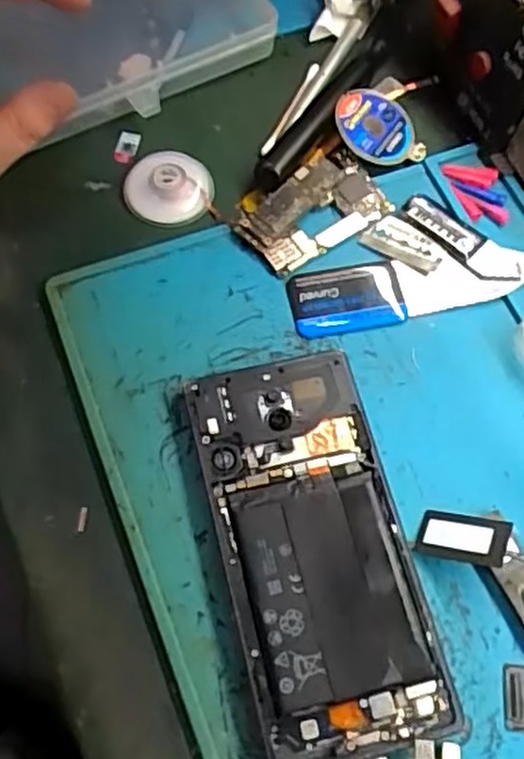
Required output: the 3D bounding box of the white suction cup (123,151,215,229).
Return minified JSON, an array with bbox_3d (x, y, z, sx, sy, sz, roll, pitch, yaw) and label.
[{"bbox_3d":[-0.046,-0.098,0.364,0.043,0.010,0.040,1,67,-2],"label":"white suction cup"}]

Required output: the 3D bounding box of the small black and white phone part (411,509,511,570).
[{"bbox_3d":[0.082,0.065,0.296,0.037,0.004,0.020,1,56,40],"label":"small black and white phone part"}]

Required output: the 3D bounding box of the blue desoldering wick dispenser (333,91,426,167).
[{"bbox_3d":[0.062,-0.134,0.383,0.040,0.006,0.045,-27,86,-23],"label":"blue desoldering wick dispenser"}]

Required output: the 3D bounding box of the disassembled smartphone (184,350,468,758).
[{"bbox_3d":[0.021,0.069,0.298,0.073,0.010,0.160,-12,68,-8],"label":"disassembled smartphone"}]

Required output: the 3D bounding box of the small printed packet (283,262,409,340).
[{"bbox_3d":[0.041,-0.040,0.345,0.054,0.004,0.033,-10,68,-7],"label":"small printed packet"}]

